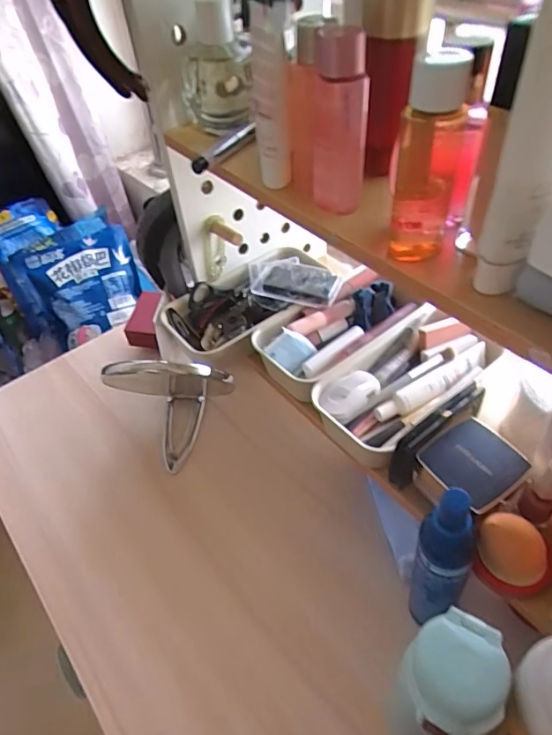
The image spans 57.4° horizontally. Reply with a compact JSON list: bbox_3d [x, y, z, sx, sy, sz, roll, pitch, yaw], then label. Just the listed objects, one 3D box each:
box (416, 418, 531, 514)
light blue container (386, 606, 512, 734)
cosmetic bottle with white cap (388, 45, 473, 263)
[{"bbox_3d":[0.160,0.077,0.406,0.062,0.016,0.068,-27,51,-18],"label":"box"},{"bbox_3d":[0.111,0.229,0.352,0.062,0.185,0.065,13,50,16],"label":"light blue container"},{"bbox_3d":[0.086,-0.118,0.284,0.032,0.109,0.039,9,49,13],"label":"cosmetic bottle with white cap"}]

